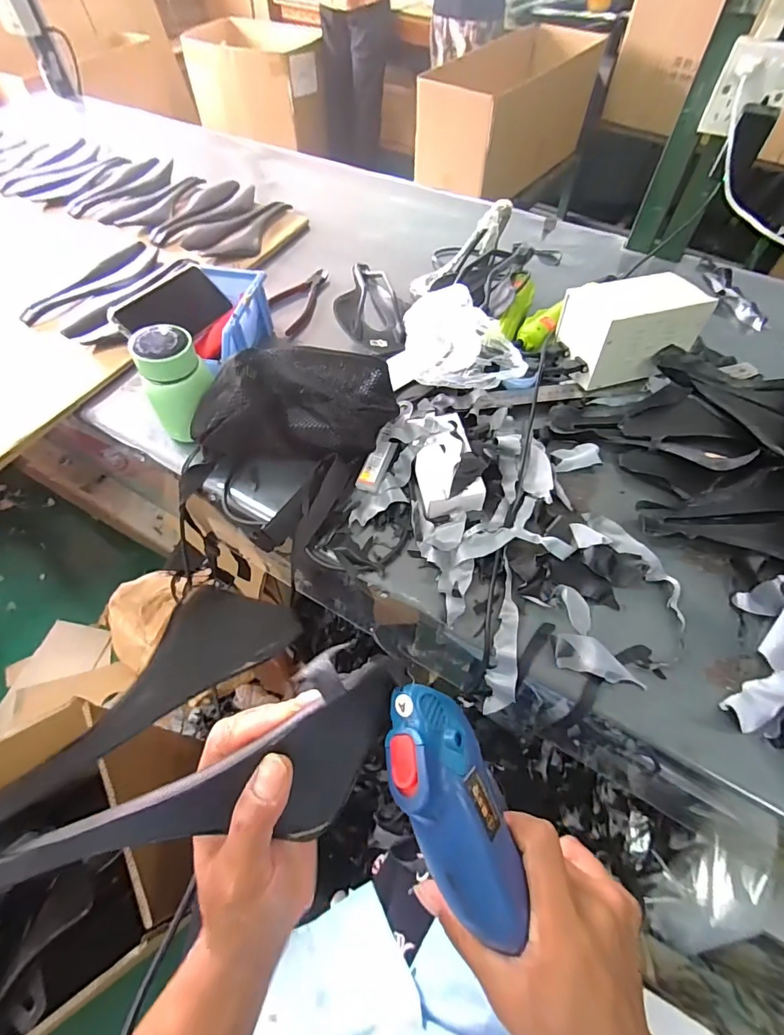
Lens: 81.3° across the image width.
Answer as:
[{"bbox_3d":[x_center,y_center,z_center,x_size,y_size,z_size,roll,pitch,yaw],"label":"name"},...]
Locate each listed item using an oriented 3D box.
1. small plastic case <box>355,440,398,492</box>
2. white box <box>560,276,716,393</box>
[{"bbox_3d":[-0.016,-0.059,0.518,0.028,0.009,0.064,26,75,16],"label":"small plastic case"},{"bbox_3d":[0.303,-0.234,0.583,0.154,0.112,0.093,-15,47,-6],"label":"white box"}]

